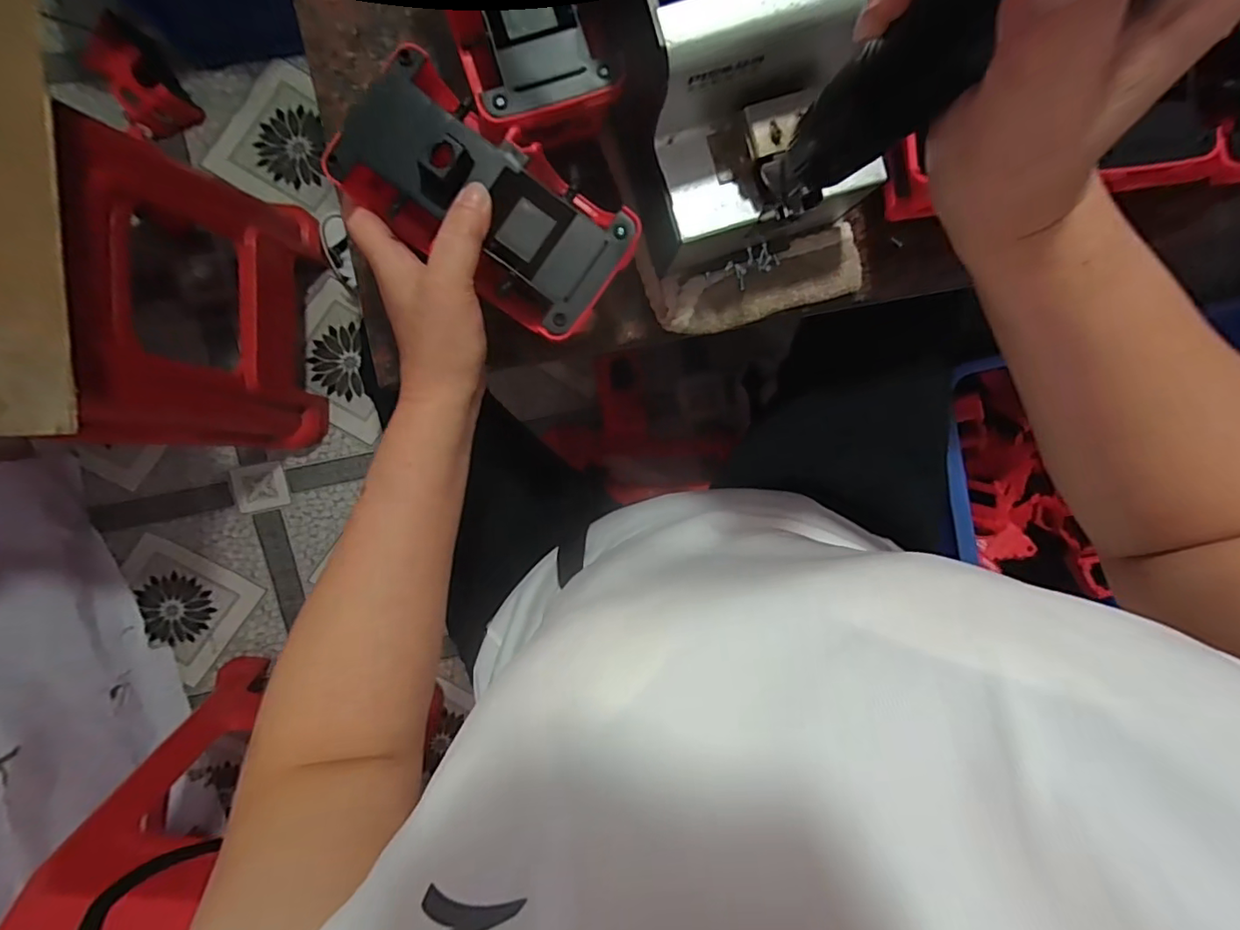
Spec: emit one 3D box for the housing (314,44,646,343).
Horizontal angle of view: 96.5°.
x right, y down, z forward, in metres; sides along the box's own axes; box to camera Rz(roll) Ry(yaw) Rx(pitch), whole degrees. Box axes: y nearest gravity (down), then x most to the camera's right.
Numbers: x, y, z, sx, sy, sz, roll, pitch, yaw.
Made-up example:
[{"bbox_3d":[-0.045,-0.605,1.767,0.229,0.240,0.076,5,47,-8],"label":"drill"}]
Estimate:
[{"bbox_3d":[-0.070,-0.135,0.292,0.149,0.042,0.075,33,92,-7],"label":"housing"}]

